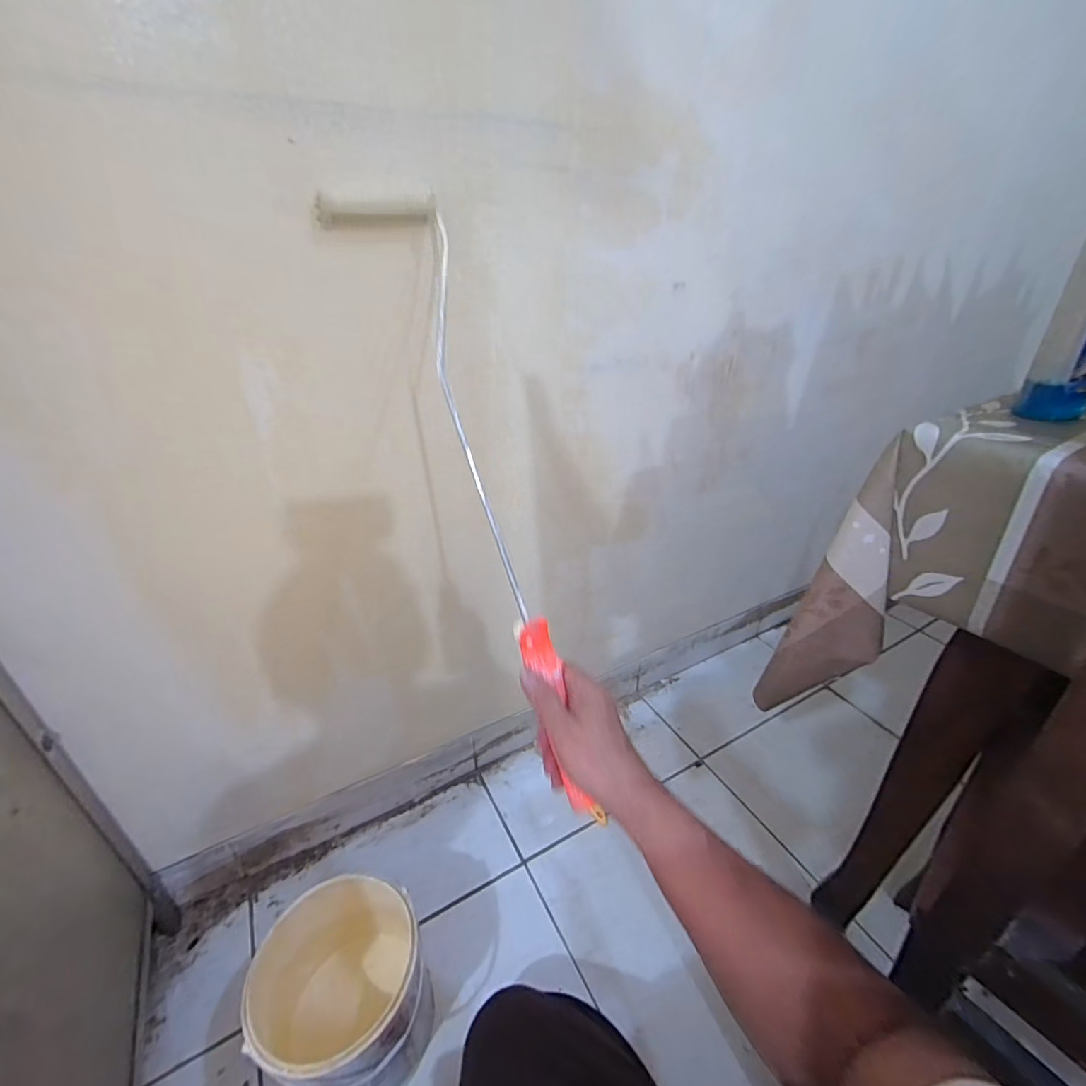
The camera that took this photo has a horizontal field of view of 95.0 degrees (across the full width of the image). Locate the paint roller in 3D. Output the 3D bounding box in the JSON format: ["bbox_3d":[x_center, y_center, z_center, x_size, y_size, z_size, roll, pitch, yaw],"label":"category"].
[{"bbox_3d":[-0.062,-0.059,0.450,0.113,0.609,0.029,-16,-9,-26],"label":"paint roller"}]

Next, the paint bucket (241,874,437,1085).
[{"bbox_3d":[-0.236,0.558,0.614,0.185,0.195,0.178,0,31,0],"label":"paint bucket"}]

